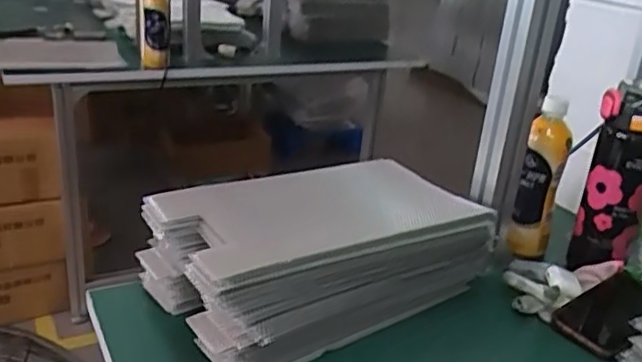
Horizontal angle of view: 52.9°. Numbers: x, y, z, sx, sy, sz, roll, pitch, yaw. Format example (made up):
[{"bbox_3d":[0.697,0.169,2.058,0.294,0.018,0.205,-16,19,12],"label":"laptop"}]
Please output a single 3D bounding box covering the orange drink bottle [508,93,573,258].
[{"bbox_3d":[0.294,0.002,0.863,0.057,0.204,0.065,12,24,16],"label":"orange drink bottle"}]

